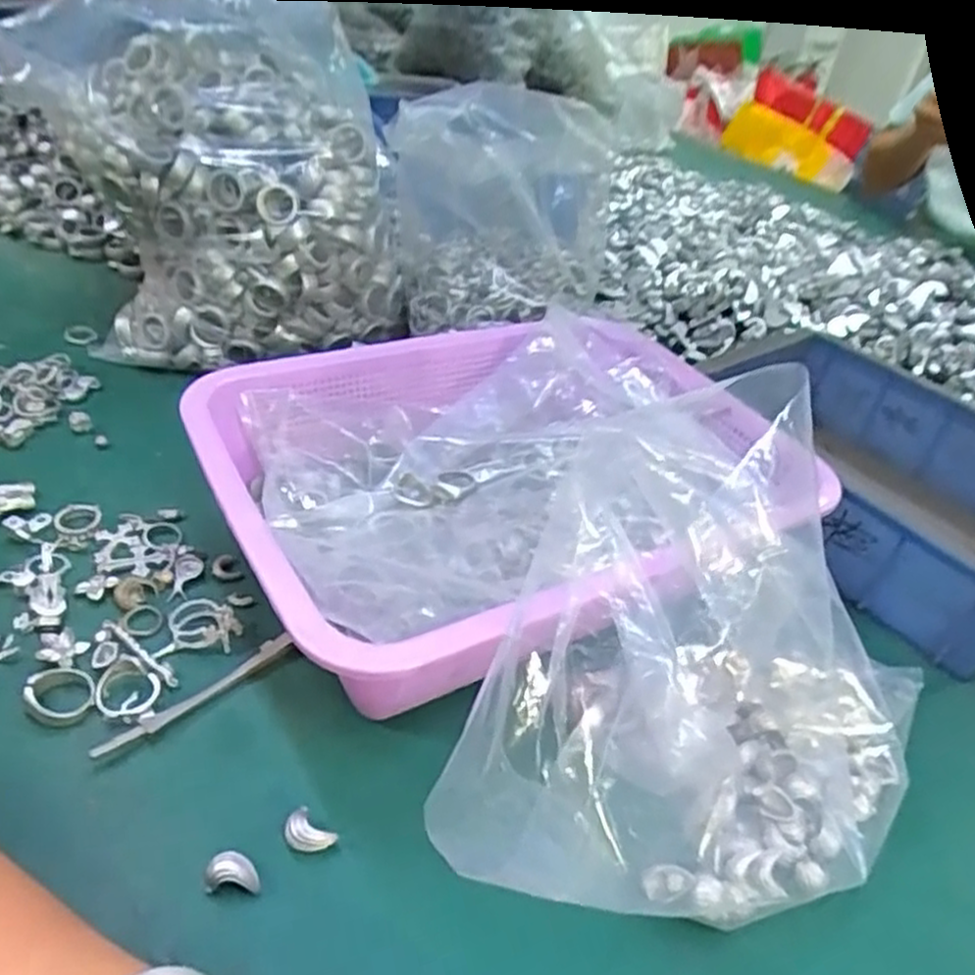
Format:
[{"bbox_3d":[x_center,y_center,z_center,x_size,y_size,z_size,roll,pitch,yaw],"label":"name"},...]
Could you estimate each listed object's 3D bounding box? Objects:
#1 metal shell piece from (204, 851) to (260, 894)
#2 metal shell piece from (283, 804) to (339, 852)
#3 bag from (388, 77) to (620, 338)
[{"bbox_3d":[-0.094,0.142,0.281,0.019,0.013,0.010,3,39,-8],"label":"metal shell piece"},{"bbox_3d":[-0.070,0.135,0.297,0.019,0.010,0.013,28,42,22],"label":"metal shell piece"},{"bbox_3d":[0.015,-0.200,0.552,0.167,0.146,0.087,-4,41,-17],"label":"bag"}]

